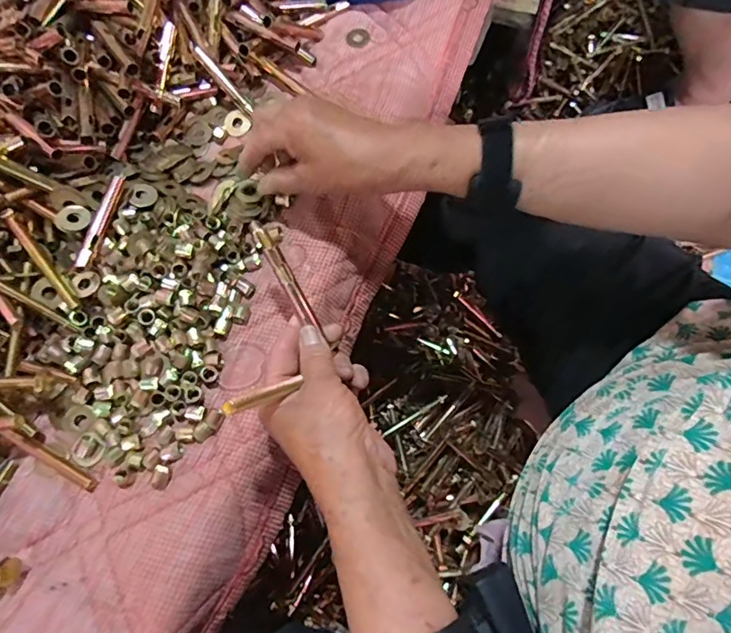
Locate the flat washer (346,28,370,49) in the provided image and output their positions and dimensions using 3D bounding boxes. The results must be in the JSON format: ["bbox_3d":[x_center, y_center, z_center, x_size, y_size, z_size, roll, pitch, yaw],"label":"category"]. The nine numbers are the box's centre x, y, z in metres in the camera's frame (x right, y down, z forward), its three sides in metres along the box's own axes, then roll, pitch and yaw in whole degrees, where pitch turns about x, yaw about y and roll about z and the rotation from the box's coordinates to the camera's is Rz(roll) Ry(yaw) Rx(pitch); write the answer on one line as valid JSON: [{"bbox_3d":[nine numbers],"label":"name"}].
[{"bbox_3d":[-0.008,-0.293,0.525,0.025,0.004,0.027,-2,65,1],"label":"flat washer"}]

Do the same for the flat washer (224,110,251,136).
[{"bbox_3d":[-0.125,-0.187,0.485,0.022,0.004,0.024,8,92,-5],"label":"flat washer"}]

